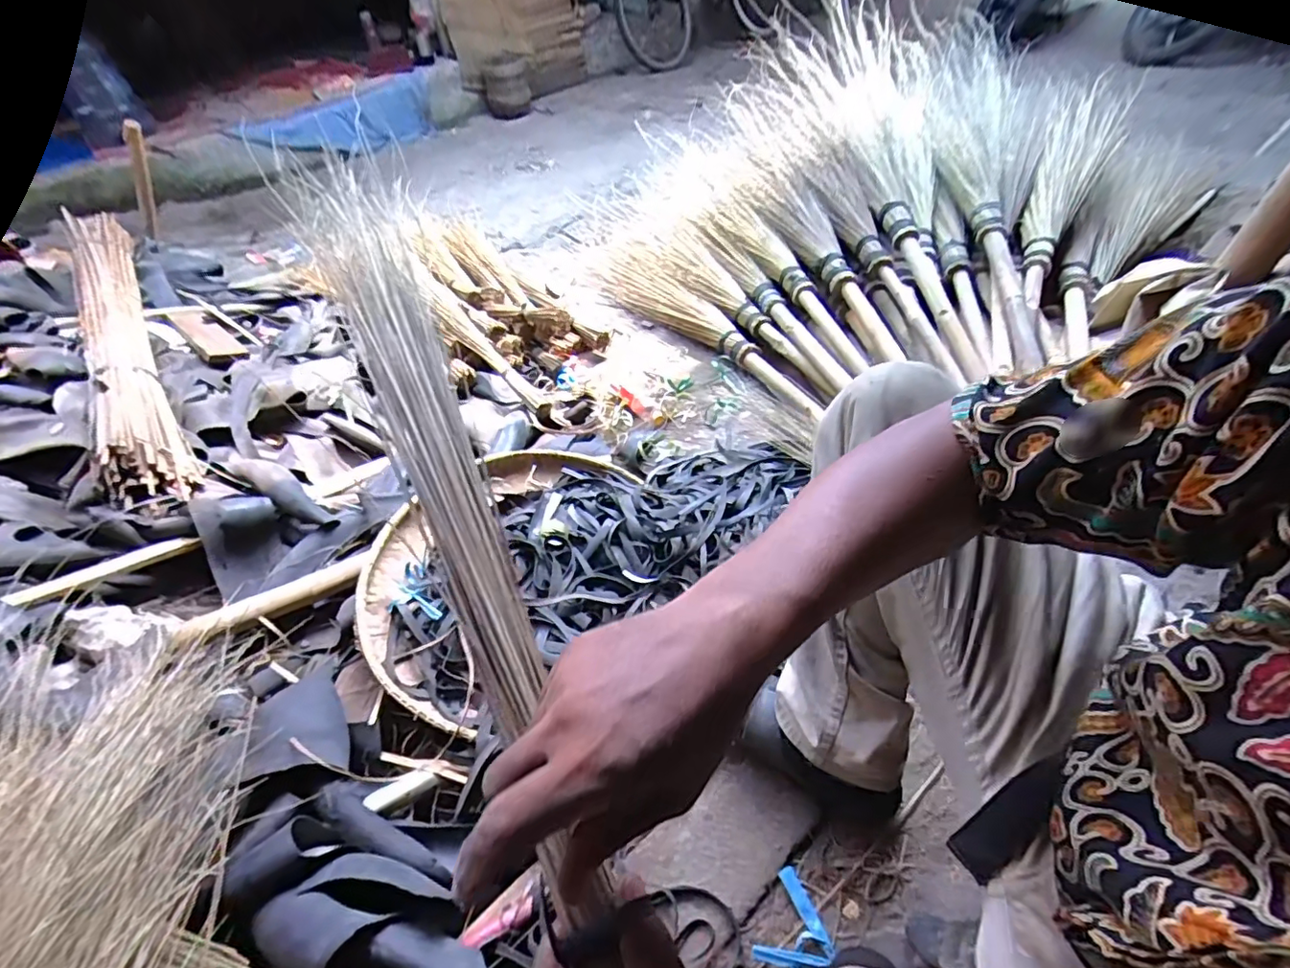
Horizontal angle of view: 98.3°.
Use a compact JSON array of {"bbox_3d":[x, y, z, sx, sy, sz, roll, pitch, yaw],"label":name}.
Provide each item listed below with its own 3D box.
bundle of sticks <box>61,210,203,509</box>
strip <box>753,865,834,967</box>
[{"bbox_3d":[-1.128,-0.318,1.203,0.129,0.190,1.046,-30,51,-20],"label":"bundle of sticks"},{"bbox_3d":[0.146,0.448,0.559,0.083,0.013,0.079,-31,52,-21],"label":"strip"}]

